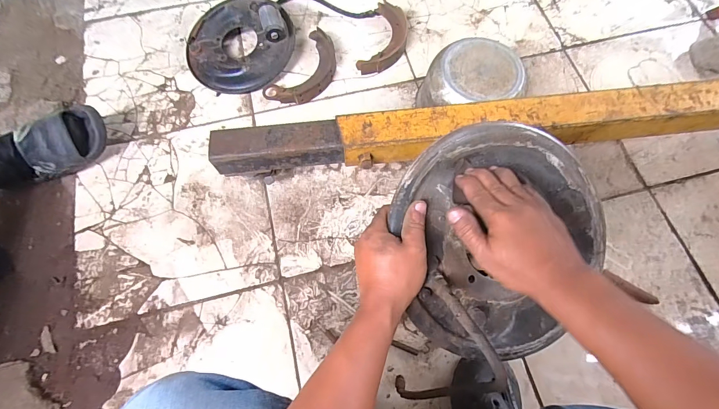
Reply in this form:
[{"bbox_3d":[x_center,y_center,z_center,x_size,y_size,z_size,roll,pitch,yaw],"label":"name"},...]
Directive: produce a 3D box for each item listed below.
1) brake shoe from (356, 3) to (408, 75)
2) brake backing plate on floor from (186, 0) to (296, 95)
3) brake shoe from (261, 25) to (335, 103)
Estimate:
[{"bbox_3d":[0.070,-0.417,0.875,0.096,0.034,0.217,16,73,5],"label":"brake shoe"},{"bbox_3d":[-0.295,-0.395,0.837,0.241,0.086,0.235,0,72,0],"label":"brake backing plate on floor"},{"bbox_3d":[-0.125,-0.321,0.842,0.117,0.035,0.218,31,75,10],"label":"brake shoe"}]

